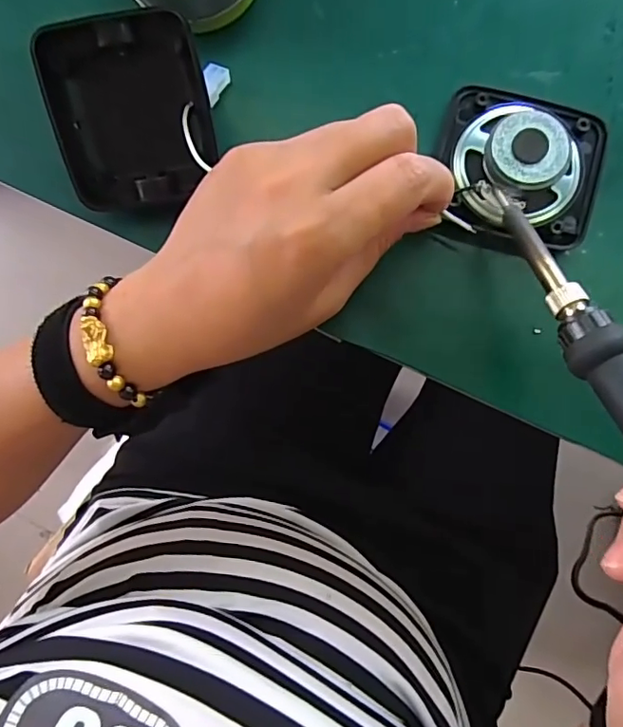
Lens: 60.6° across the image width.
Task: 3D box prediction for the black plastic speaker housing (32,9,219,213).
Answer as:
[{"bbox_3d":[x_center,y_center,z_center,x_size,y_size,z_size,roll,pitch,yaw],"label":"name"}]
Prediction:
[{"bbox_3d":[-0.076,-0.105,0.228,0.064,0.019,0.076,-11,116,-8],"label":"black plastic speaker housing"}]

